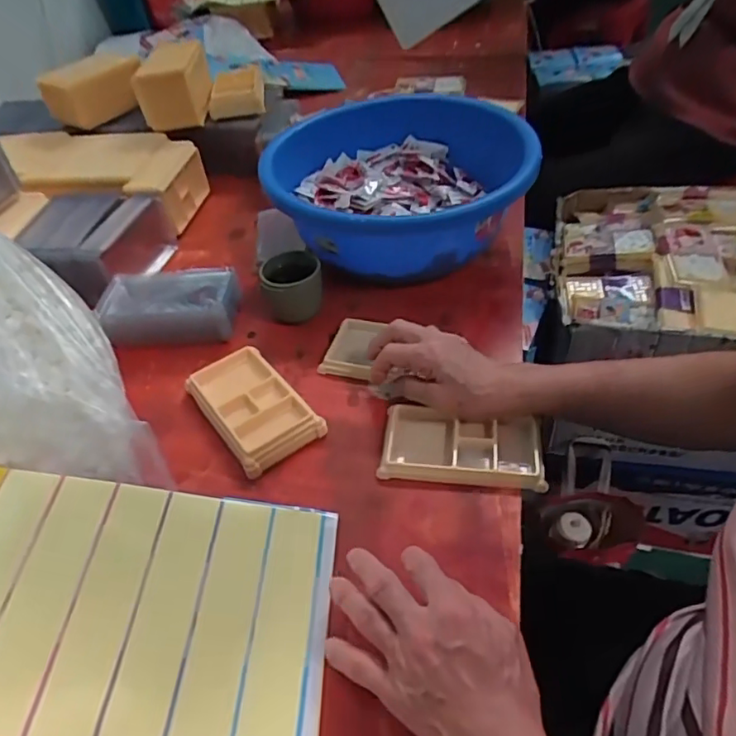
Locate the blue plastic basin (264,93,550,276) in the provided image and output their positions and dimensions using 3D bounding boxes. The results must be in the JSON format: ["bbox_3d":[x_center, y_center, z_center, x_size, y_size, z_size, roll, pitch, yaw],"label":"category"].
[{"bbox_3d":[0.042,-0.219,0.704,0.301,0.111,0.306,6,47,13],"label":"blue plastic basin"}]

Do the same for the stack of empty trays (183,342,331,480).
[{"bbox_3d":[-0.112,0.035,0.544,0.080,0.021,0.140,-32,50,-22],"label":"stack of empty trays"}]

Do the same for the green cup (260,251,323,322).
[{"bbox_3d":[-0.085,-0.093,0.636,0.066,0.056,0.060,-4,46,4],"label":"green cup"}]

